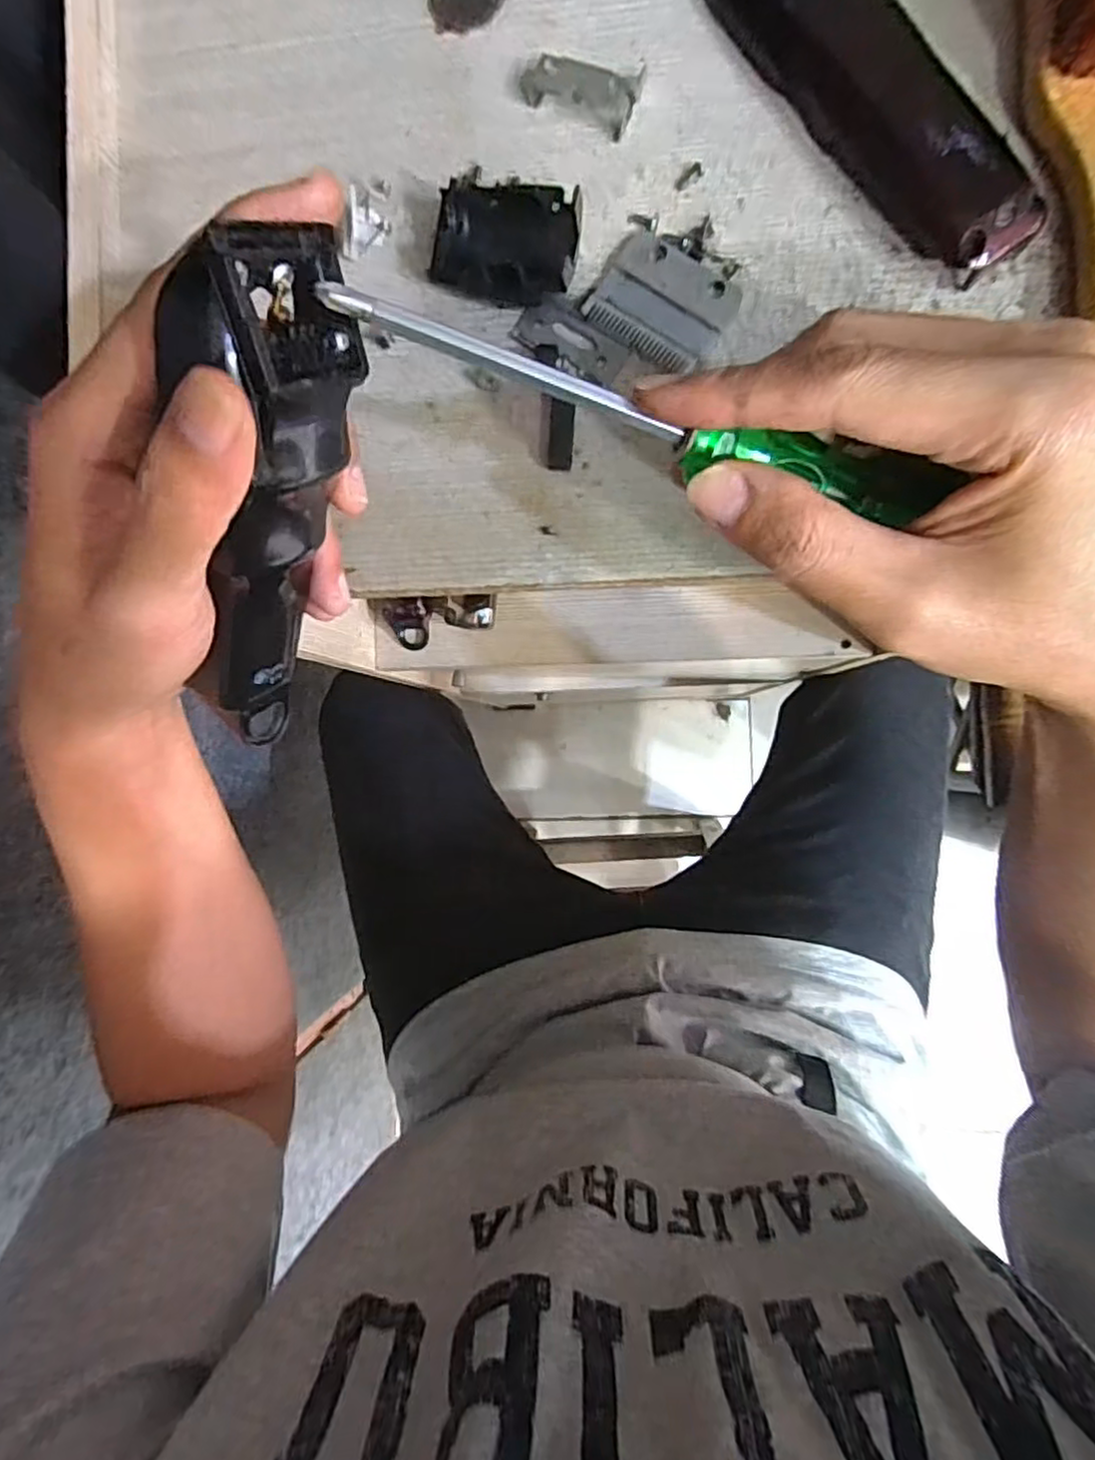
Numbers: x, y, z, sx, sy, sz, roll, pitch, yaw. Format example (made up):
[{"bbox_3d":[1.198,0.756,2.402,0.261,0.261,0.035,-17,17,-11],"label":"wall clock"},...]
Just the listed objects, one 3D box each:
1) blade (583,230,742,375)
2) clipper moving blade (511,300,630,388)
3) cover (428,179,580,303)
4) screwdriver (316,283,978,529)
[{"bbox_3d":[0.041,-0.151,0.240,0.047,0.004,0.038,35,92,6],"label":"blade"},{"bbox_3d":[0.009,-0.140,0.247,0.041,0.004,0.018,33,92,6],"label":"clipper moving blade"},{"bbox_3d":[-0.014,-0.176,0.244,0.049,0.011,0.042,9,89,6],"label":"cover"},{"bbox_3d":[0.032,-0.085,0.185,0.177,0.020,0.021,12,90,-13],"label":"screwdriver"}]

